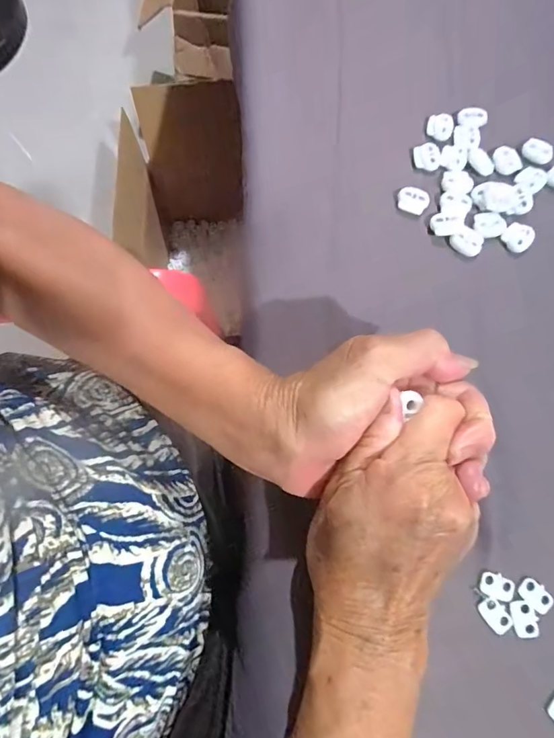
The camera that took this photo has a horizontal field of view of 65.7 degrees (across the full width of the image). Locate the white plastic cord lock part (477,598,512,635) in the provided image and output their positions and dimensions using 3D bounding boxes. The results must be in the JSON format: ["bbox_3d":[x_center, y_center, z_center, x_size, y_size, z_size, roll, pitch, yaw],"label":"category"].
[{"bbox_3d":[0.122,0.138,0.240,0.013,0.004,0.019,-35,77,-9],"label":"white plastic cord lock part"}]

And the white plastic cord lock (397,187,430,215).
[{"bbox_3d":[0.099,-0.123,0.311,0.022,0.004,0.018,23,76,6],"label":"white plastic cord lock"}]

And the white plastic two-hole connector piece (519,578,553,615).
[{"bbox_3d":[0.146,0.128,0.242,0.013,0.004,0.018,-40,78,-10],"label":"white plastic two-hole connector piece"}]

